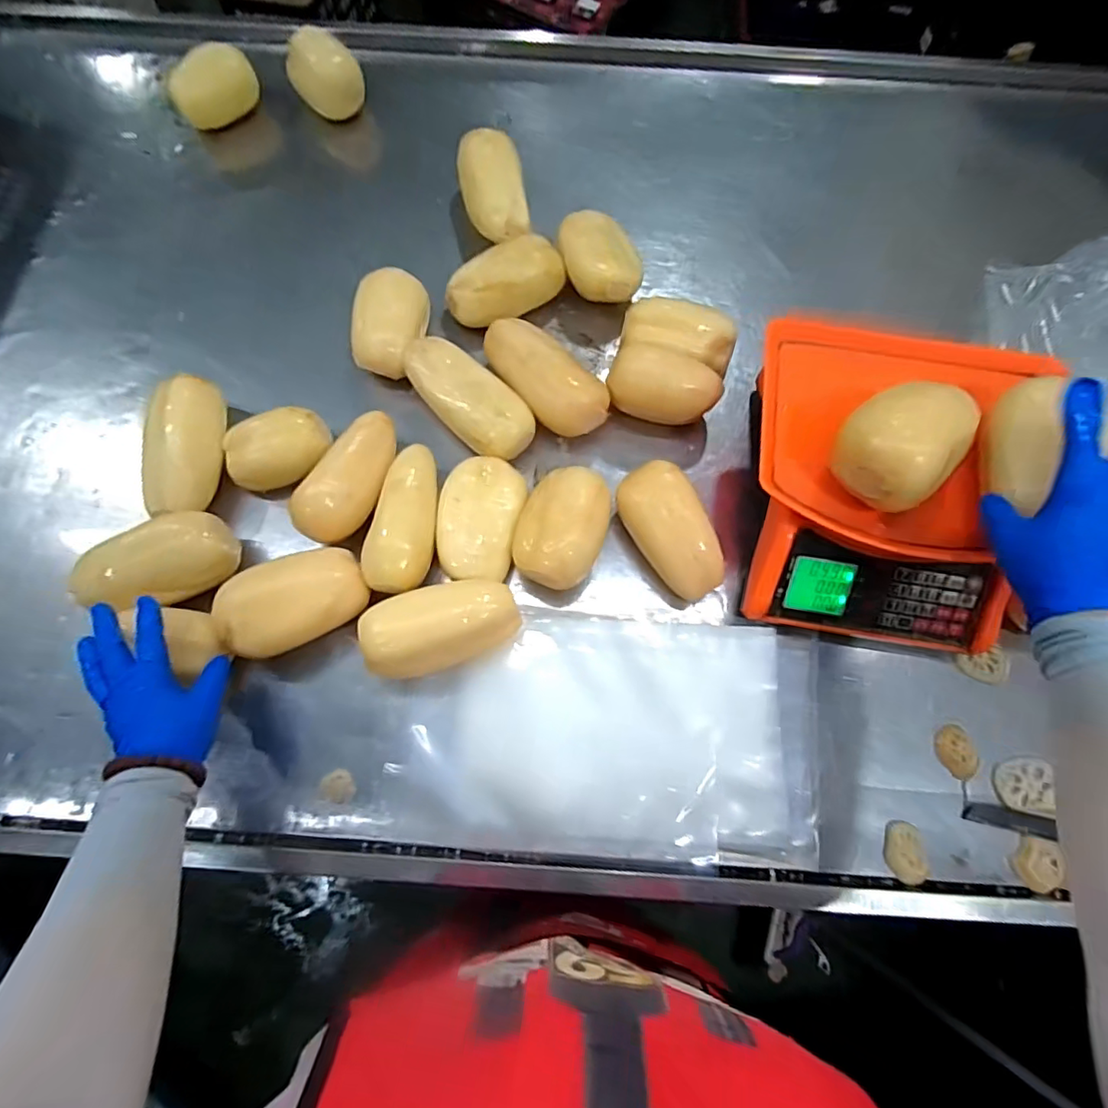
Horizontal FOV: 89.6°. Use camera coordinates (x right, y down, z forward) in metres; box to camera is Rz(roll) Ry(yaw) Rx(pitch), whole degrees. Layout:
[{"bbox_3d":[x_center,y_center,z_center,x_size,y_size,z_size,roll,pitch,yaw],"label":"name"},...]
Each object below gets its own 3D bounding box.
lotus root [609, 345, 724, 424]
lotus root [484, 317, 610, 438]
[{"bbox_3d":[0.116,-0.175,0.613,0.121,0.074,0.064,16,73,3],"label":"lotus root"},{"bbox_3d":[-0.013,-0.197,0.626,0.078,0.064,0.168,-42,78,-13],"label":"lotus root"}]

